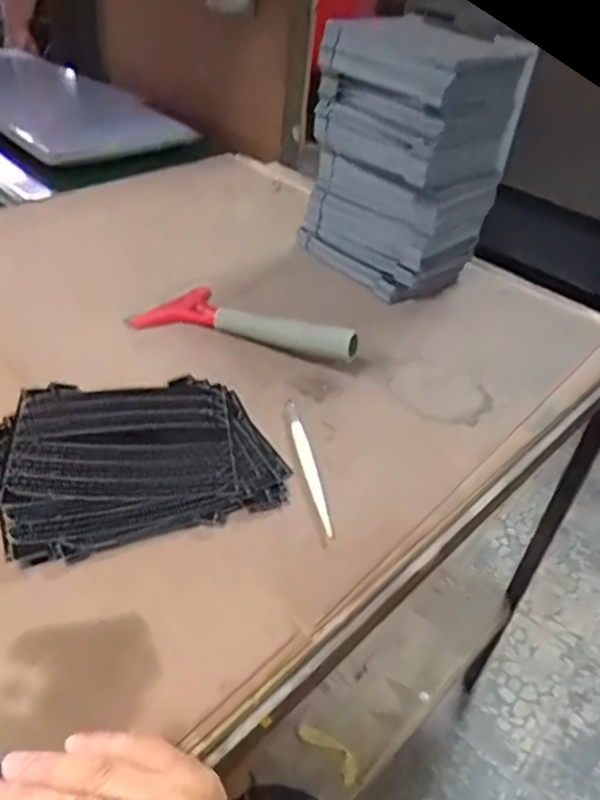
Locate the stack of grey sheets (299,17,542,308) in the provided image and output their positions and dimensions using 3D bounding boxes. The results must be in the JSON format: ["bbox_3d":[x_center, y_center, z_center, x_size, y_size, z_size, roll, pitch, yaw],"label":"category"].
[{"bbox_3d":[0.118,-0.265,0.703,0.183,0.236,0.152,35,46,30],"label":"stack of grey sheets"}]

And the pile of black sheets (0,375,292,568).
[{"bbox_3d":[-0.121,0.034,0.475,0.191,0.019,0.164,-12,42,-22],"label":"pile of black sheets"}]

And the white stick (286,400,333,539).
[{"bbox_3d":[0.005,0.047,0.489,0.011,0.009,0.145,-3,40,-12],"label":"white stick"}]

